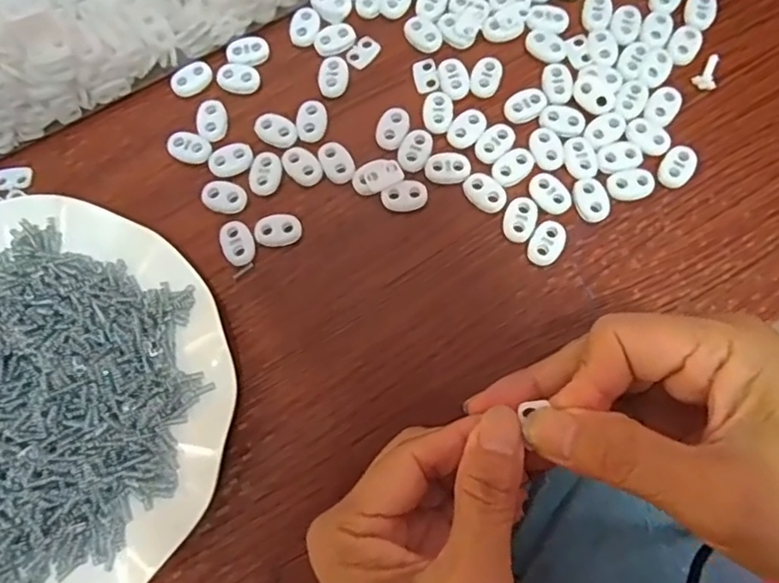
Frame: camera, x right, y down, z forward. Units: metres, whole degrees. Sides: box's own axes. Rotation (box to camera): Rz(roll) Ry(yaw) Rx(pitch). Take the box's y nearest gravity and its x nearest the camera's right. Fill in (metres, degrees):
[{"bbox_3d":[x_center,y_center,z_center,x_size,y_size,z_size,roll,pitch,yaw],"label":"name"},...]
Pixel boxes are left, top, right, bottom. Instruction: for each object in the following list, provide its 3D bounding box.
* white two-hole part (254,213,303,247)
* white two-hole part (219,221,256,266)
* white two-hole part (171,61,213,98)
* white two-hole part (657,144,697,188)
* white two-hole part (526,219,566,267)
[{"bbox_3d":[-0.054,-0.030,0.296,0.023,0.005,0.014,-13,75,-2],"label":"white two-hole part"},{"bbox_3d":[-0.074,-0.024,0.295,0.015,0.004,0.023,-23,76,-5],"label":"white two-hole part"},{"bbox_3d":[-0.105,-0.113,0.321,0.022,0.004,0.016,-36,77,-8],"label":"white two-hole part"},{"bbox_3d":[0.142,-0.062,0.300,0.015,0.007,0.024,37,79,10],"label":"white two-hole part"},{"bbox_3d":[0.076,-0.024,0.290,0.015,0.004,0.024,32,78,9],"label":"white two-hole part"}]

